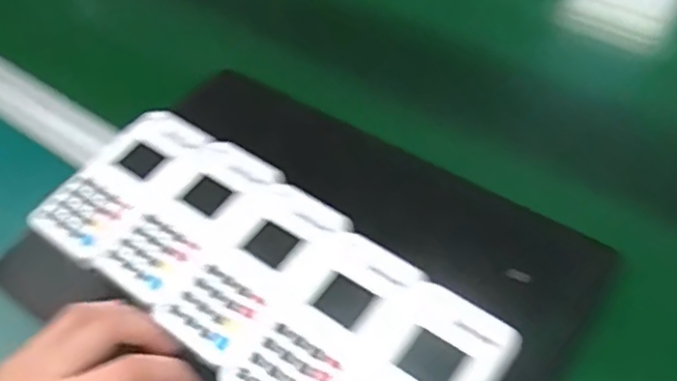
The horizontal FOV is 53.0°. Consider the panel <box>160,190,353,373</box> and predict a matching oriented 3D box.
[{"bbox_3d":[-0.054,0.048,0.429,0.062,0.006,0.123,32,66,25],"label":"panel"}]

